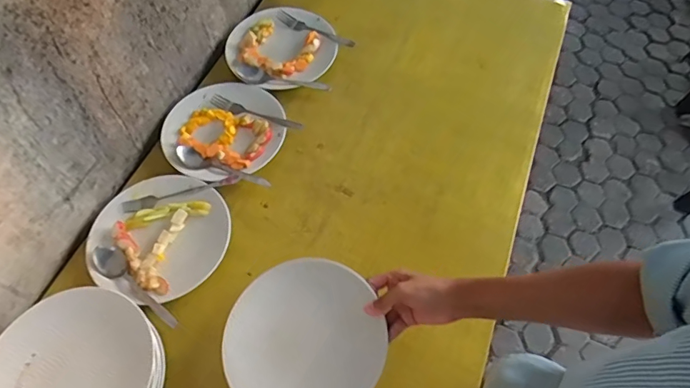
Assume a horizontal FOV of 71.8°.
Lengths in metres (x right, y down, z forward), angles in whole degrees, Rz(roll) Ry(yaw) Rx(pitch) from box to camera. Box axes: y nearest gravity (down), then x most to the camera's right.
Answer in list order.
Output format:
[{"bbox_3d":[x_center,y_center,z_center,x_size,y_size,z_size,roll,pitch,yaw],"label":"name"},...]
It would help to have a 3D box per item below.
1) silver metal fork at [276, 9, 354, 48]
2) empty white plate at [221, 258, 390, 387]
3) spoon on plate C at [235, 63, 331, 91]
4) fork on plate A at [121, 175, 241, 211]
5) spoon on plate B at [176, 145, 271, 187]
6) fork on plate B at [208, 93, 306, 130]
[{"bbox_3d":[-0.055,-0.317,0.908,0.172,0.016,0.026,26,63,13],"label":"silver metal fork"},{"bbox_3d":[-0.051,0.175,0.582,0.189,0.017,0.191,1,60,-1],"label":"empty white plate"},{"bbox_3d":[-0.113,-0.202,0.847,0.174,0.012,0.035,15,61,7],"label":"spoon on plate C"},{"bbox_3d":[-0.252,-0.001,0.736,0.179,0.010,0.019,-13,62,-9],"label":"fork on plate A"},{"bbox_3d":[-0.196,-0.039,0.754,0.158,0.017,0.031,22,62,11],"label":"spoon on plate B"},{"bbox_3d":[-0.152,-0.140,0.815,0.168,0.011,0.023,20,62,10],"label":"fork on plate B"}]

